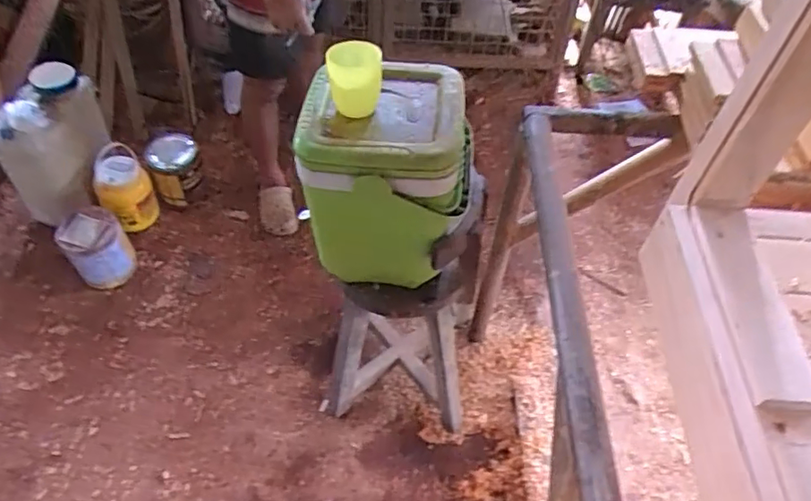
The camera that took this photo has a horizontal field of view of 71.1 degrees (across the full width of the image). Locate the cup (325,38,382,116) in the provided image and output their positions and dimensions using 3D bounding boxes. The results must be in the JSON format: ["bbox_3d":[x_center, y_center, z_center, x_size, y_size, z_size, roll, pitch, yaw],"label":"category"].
[{"bbox_3d":[-0.079,-0.265,0.886,0.090,0.108,0.068,-2,51,-5],"label":"cup"}]

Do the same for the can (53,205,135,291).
[{"bbox_3d":[-0.934,0.007,1.744,0.171,0.234,0.169,2,50,-2],"label":"can"}]

